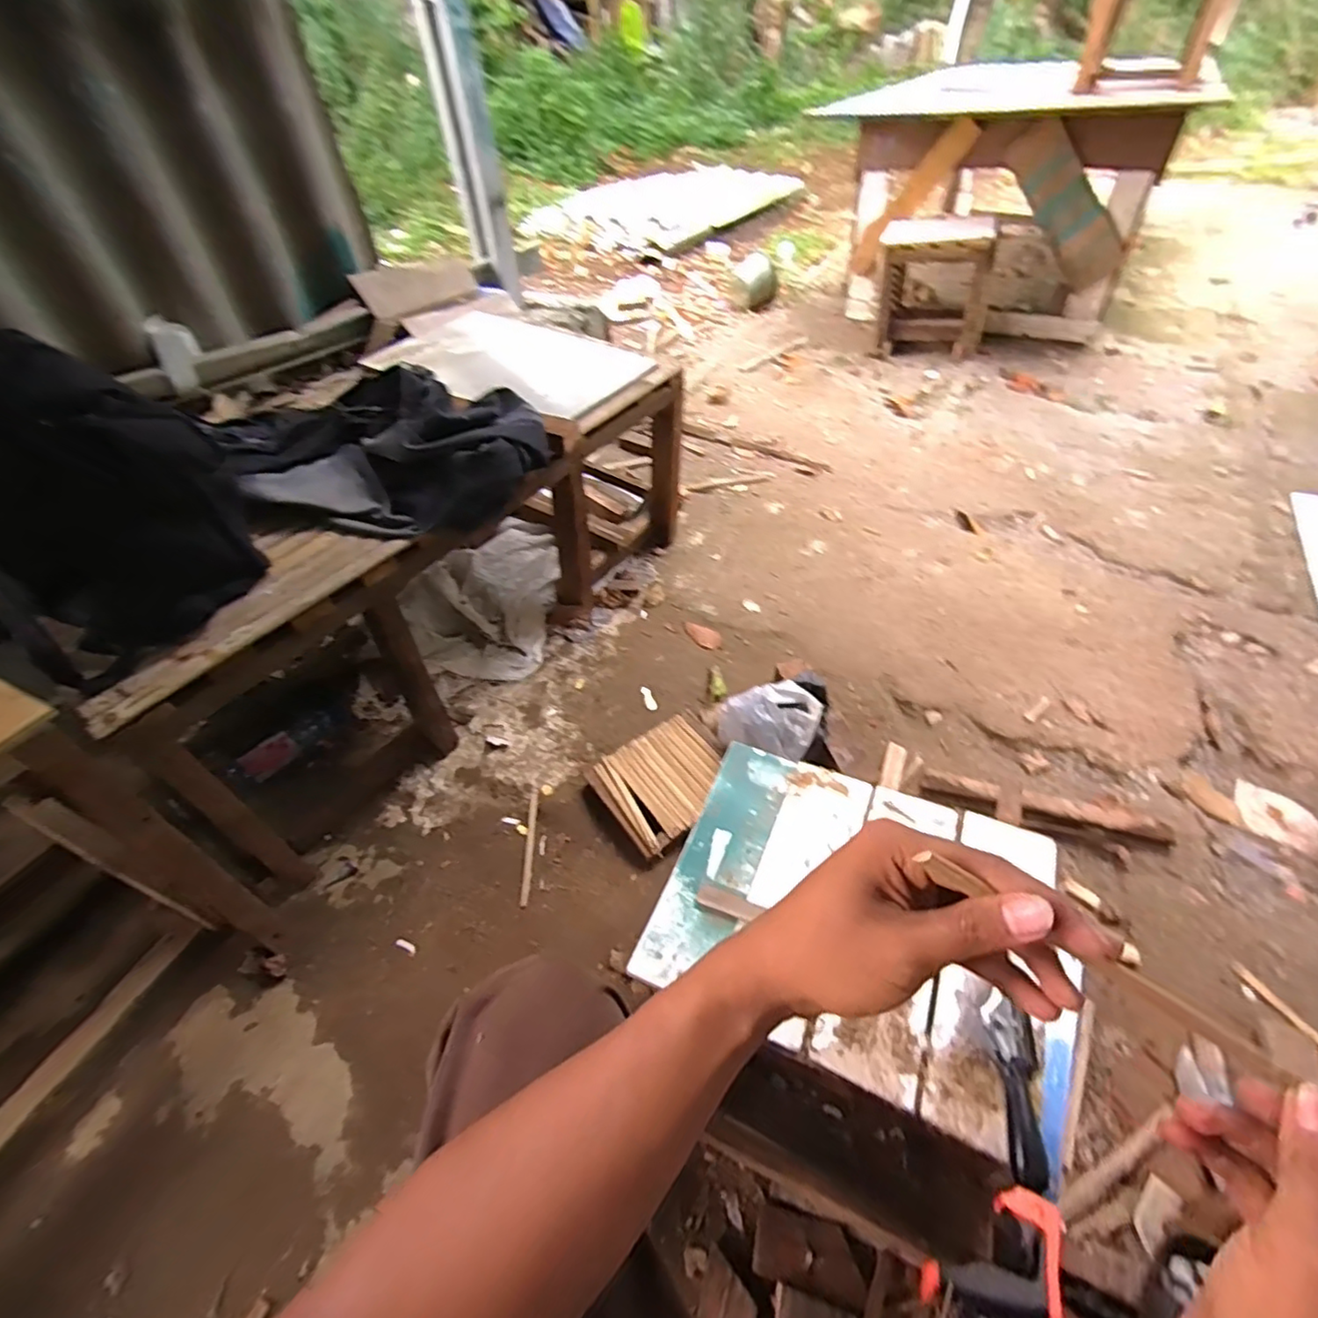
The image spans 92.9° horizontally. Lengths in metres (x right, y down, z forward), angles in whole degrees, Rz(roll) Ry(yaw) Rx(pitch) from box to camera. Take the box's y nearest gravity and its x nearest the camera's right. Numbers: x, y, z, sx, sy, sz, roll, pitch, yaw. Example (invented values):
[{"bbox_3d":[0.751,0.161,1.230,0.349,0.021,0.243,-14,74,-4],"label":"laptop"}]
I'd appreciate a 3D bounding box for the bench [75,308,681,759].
[{"bbox_3d":[-0.449,-0.209,1.194,0.546,0.497,1.119,19,47,22],"label":"bench"}]

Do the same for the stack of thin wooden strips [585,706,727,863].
[{"bbox_3d":[0.015,0.210,1.087,0.229,0.040,0.194,-28,48,-24],"label":"stack of thin wooden strips"}]

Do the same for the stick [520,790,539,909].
[{"bbox_3d":[-0.213,0.306,1.029,0.013,0.013,0.202,-3,43,0],"label":"stick"}]

